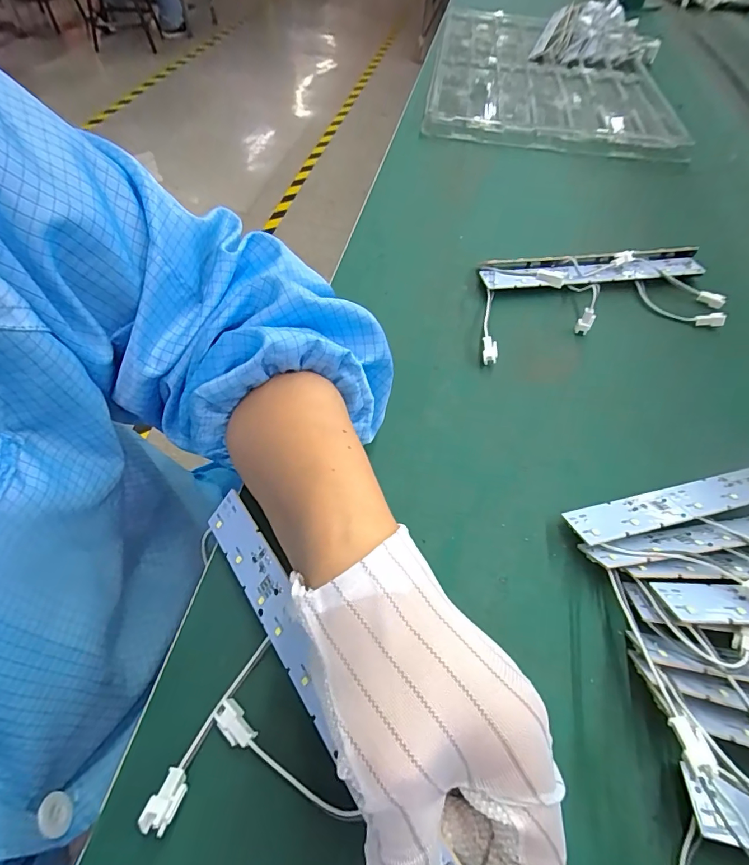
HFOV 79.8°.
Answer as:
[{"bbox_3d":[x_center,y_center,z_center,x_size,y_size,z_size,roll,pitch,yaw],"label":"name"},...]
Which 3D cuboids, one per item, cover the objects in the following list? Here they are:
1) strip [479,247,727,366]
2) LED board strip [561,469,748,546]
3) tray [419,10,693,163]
[{"bbox_3d":[0.180,-0.110,0.363,0.219,0.025,0.105,-6,55,-8],"label":"strip"},{"bbox_3d":[0.201,0.034,0.257,0.189,0.004,0.023,-11,38,-10],"label":"LED board strip"},{"bbox_3d":[0.263,-0.545,0.679,0.335,0.021,0.503,10,54,4],"label":"tray"}]

